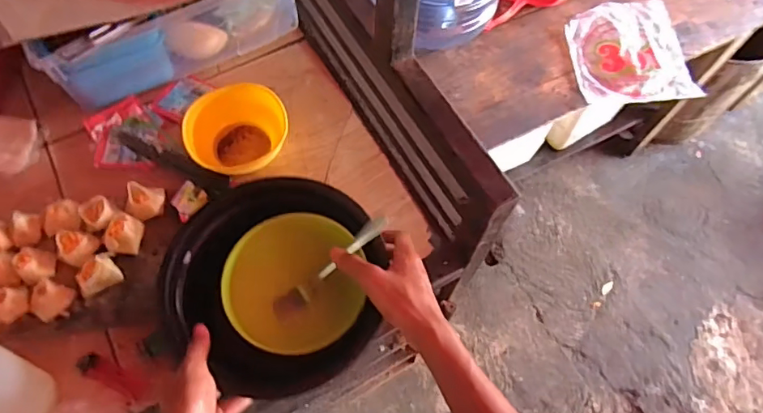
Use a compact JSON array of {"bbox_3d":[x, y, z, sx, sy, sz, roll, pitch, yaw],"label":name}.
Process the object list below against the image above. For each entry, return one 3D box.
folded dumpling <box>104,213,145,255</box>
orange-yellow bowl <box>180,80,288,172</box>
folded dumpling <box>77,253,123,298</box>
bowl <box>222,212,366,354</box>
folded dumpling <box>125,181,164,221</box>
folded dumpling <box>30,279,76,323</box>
[{"bbox_3d":[-0.309,0.033,0.626,0.036,0.026,0.047,9,64,1],"label":"folded dumpling"},{"bbox_3d":[-0.190,-0.101,0.695,0.126,0.062,0.113,-24,68,-14],"label":"orange-yellow bowl"},{"bbox_3d":[-0.327,0.078,0.605,0.046,0.031,0.032,-35,71,-18],"label":"folded dumpling"},{"bbox_3d":[-0.094,0.084,0.576,0.146,0.081,0.145,1,65,-3],"label":"bowl"},{"bbox_3d":[-0.292,-0.007,0.642,0.042,0.028,0.042,-5,65,-6],"label":"folded dumpling"},{"bbox_3d":[-0.377,0.106,0.591,0.046,0.021,0.041,20,65,6],"label":"folded dumpling"}]

